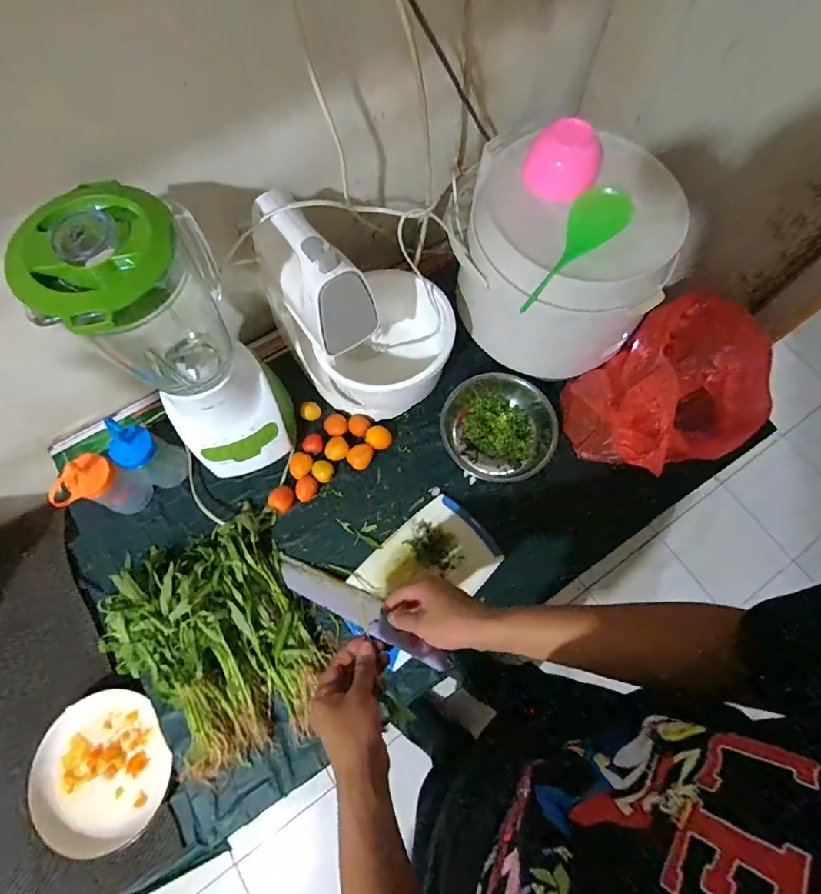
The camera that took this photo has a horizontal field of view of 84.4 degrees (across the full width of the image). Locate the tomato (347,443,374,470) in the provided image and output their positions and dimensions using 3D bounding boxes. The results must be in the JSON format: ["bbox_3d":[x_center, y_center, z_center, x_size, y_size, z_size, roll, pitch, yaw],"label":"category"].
[{"bbox_3d":[-0.080,0.016,0.733,0.034,0.029,0.041,29,73,9],"label":"tomato"}]

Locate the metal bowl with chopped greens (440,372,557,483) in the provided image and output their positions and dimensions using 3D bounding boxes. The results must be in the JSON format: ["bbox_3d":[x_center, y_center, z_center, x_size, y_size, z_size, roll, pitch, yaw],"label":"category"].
[{"bbox_3d":[0.133,-0.039,0.735,0.173,0.058,0.163,0,71,0],"label":"metal bowl with chopped greens"}]

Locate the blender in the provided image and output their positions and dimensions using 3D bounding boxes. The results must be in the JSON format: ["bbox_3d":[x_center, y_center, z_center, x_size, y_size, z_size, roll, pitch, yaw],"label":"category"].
[{"bbox_3d":[-0.276,-0.112,0.563,0.162,0.363,0.195,-27,73,-9],"label":"blender"}]

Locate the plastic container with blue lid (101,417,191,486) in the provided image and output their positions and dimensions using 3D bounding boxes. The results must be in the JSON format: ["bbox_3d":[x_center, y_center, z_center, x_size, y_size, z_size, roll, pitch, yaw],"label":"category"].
[{"bbox_3d":[-0.397,0.011,0.682,0.068,0.134,0.066,29,73,9],"label":"plastic container with blue lid"}]

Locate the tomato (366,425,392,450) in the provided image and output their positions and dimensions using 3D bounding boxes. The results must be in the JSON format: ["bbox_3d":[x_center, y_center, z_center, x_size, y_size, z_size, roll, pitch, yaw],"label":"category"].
[{"bbox_3d":[-0.052,-0.013,0.743,0.039,0.031,0.037,0,71,0],"label":"tomato"}]

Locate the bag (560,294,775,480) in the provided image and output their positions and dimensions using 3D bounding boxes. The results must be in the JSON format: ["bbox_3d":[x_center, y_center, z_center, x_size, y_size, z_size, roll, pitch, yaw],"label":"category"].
[{"bbox_3d":[0.378,-0.083,0.674,0.246,0.197,0.207,-19,72,-7],"label":"bag"}]

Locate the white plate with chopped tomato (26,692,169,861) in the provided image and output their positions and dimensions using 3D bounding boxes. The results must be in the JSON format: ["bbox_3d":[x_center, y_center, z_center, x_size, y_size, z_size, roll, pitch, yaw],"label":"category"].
[{"bbox_3d":[-0.436,0.456,0.643,0.172,0.036,0.197,-35,75,-12],"label":"white plate with chopped tomato"}]

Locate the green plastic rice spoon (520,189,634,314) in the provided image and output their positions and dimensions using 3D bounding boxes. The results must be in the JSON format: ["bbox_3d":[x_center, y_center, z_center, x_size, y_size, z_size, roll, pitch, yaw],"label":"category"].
[{"bbox_3d":[0.200,-0.250,0.564,0.061,0.041,0.190,41,88,13],"label":"green plastic rice spoon"}]

